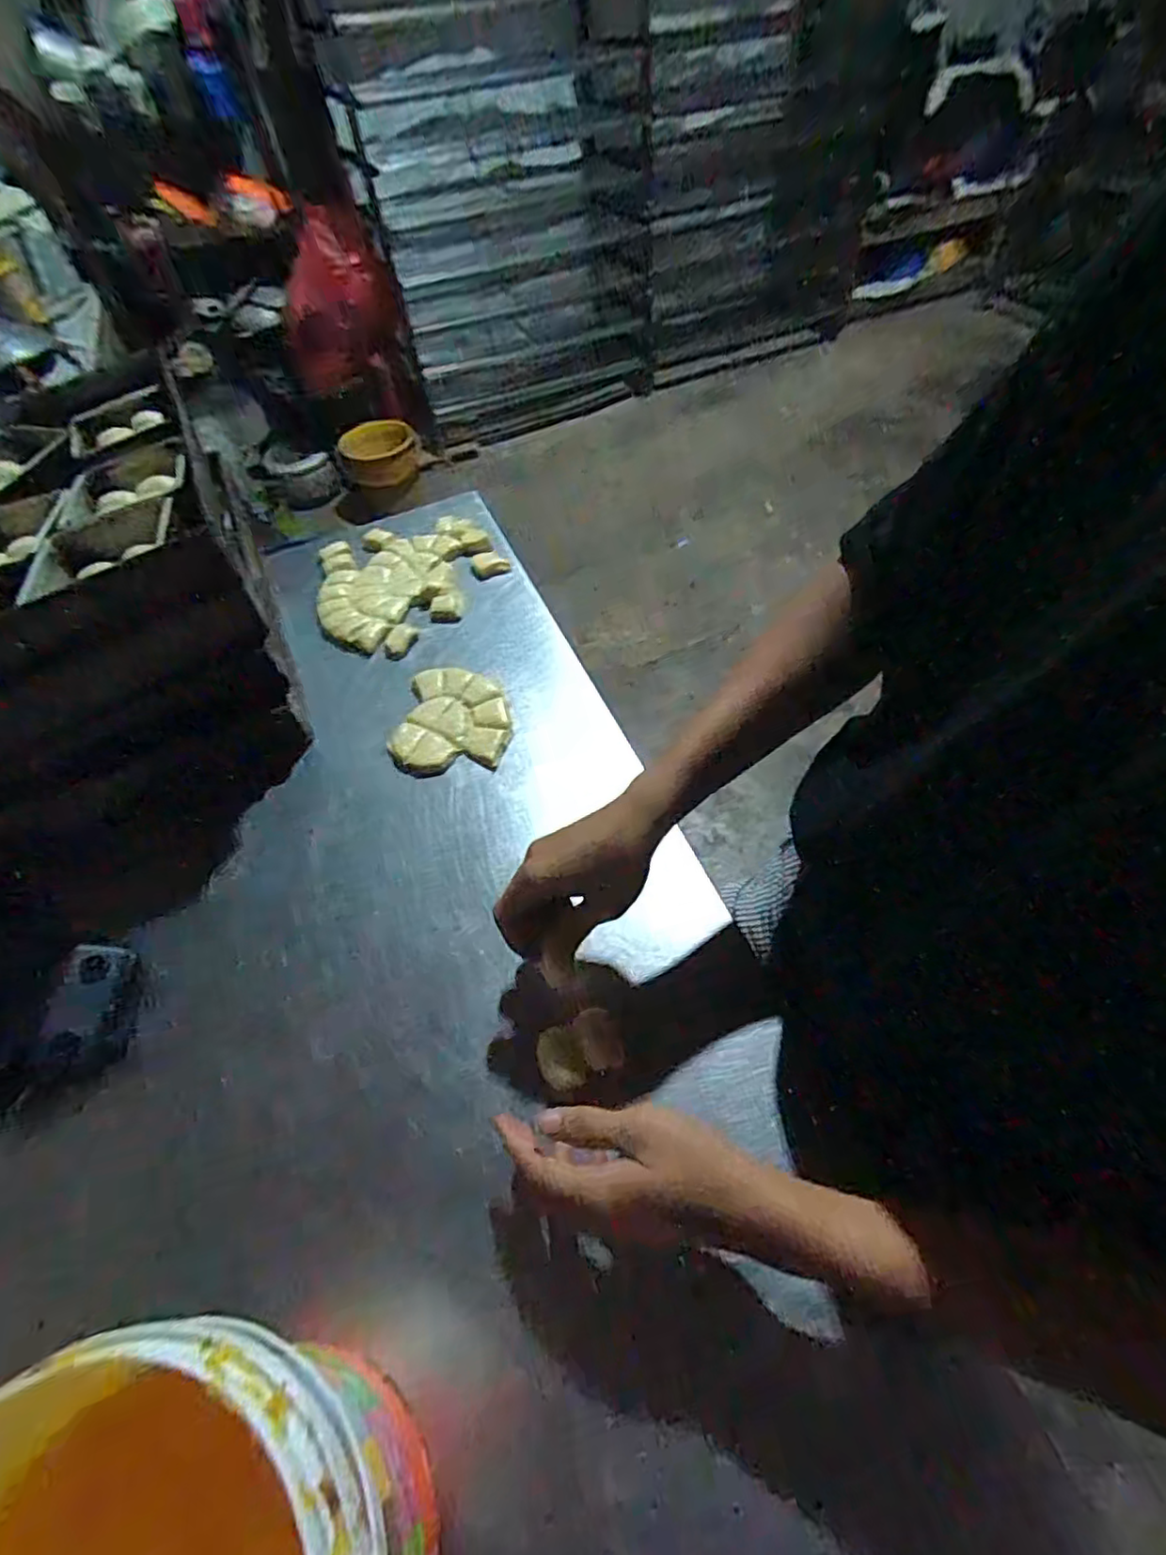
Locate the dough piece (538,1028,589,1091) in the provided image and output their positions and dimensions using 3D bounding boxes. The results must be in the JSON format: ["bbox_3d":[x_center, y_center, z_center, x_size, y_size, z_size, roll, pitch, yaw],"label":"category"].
[{"bbox_3d":[-0.015,0.203,0.475,0.032,0.022,0.045,-15,55,-6],"label":"dough piece"}]

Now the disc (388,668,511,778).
[{"bbox_3d":[-0.140,-0.065,0.697,0.120,0.010,0.140,-5,55,1],"label":"disc"}]

